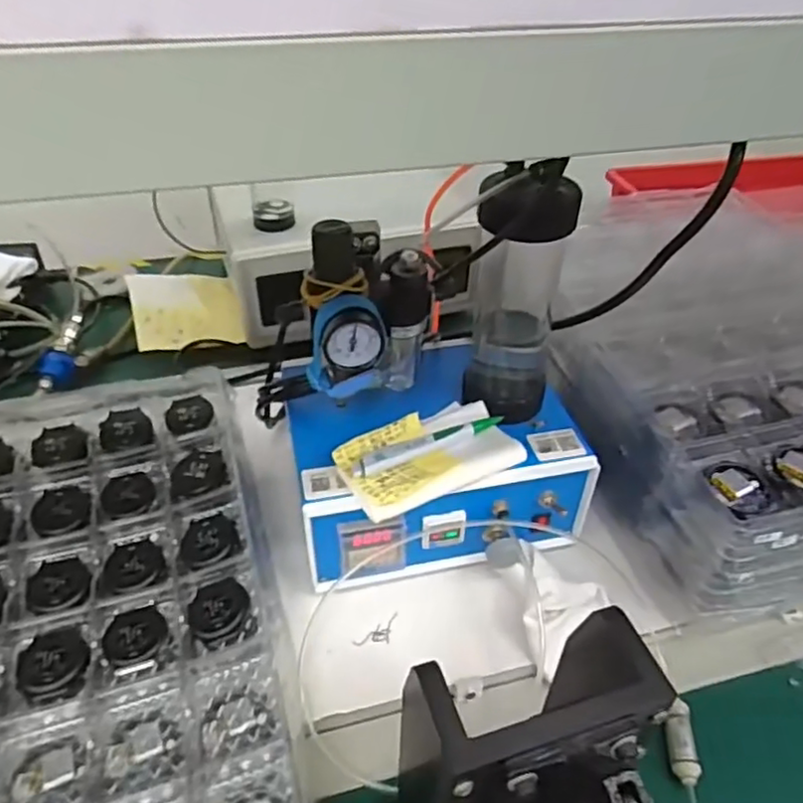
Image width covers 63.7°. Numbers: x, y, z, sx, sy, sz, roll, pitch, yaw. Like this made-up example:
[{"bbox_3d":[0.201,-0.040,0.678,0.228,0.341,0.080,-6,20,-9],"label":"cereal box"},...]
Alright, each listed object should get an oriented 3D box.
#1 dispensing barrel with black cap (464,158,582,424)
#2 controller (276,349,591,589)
[{"bbox_3d":[0.083,-0.069,0.472,0.063,0.204,0.056,10,41,10],"label":"dispensing barrel with black cap"},{"bbox_3d":[0.024,0.045,0.564,0.228,0.106,0.199,-7,41,-10],"label":"controller"}]

